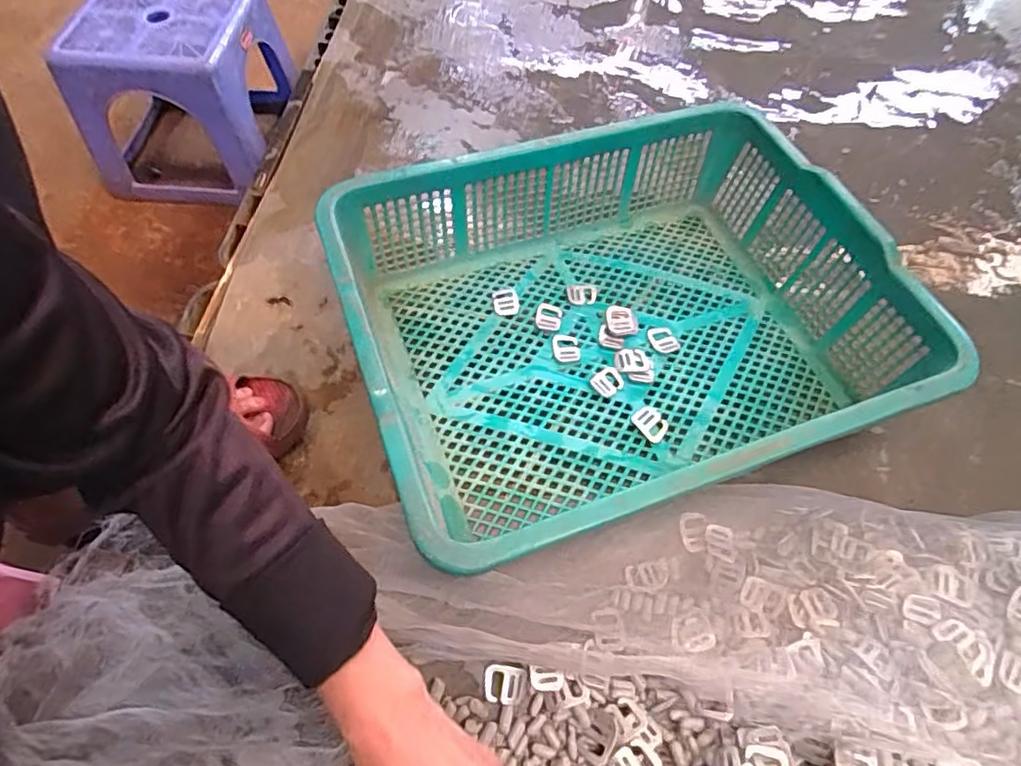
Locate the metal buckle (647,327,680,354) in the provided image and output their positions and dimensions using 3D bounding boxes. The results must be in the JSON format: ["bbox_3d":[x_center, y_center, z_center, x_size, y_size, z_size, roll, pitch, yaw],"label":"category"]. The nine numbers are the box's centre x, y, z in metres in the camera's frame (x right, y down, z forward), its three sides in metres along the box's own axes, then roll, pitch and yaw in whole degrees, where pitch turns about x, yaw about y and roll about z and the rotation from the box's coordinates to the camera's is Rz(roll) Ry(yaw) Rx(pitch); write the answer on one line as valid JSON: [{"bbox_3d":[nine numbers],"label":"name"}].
[{"bbox_3d":[0.155,-0.044,0.598,0.027,0.005,0.033,-19,61,-13],"label":"metal buckle"}]

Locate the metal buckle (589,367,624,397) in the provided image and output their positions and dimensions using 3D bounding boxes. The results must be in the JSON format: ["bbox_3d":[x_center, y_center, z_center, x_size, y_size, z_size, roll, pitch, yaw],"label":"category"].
[{"bbox_3d":[0.094,-0.002,0.568,0.028,0.005,0.026,-33,65,-20],"label":"metal buckle"}]

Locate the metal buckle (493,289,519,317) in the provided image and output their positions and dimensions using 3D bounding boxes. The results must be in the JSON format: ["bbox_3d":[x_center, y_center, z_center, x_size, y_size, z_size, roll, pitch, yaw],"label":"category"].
[{"bbox_3d":[-0.005,-0.085,0.608,0.026,0.005,0.036,-8,59,-6],"label":"metal buckle"}]

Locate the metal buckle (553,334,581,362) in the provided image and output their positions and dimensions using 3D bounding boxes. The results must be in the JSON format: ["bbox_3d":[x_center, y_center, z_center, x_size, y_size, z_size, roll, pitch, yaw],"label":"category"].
[{"bbox_3d":[0.056,-0.035,0.585,0.025,0.004,0.031,-3,59,-4],"label":"metal buckle"}]

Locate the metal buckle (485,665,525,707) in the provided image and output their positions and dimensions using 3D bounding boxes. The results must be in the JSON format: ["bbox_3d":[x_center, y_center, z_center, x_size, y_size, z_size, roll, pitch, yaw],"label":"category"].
[{"bbox_3d":[-0.005,0.220,0.427,0.029,0.004,0.027,10,80,-10],"label":"metal buckle"}]

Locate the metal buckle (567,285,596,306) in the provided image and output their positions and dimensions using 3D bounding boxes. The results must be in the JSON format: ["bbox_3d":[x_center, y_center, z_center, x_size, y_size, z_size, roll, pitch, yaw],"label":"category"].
[{"bbox_3d":[0.076,-0.094,0.621,0.031,0.005,0.027,0,59,-2],"label":"metal buckle"}]

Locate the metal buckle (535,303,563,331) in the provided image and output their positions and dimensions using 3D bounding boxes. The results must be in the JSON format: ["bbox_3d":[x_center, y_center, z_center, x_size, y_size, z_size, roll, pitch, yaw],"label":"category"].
[{"bbox_3d":[0.039,-0.067,0.599,0.026,0.004,0.032,8,59,3],"label":"metal buckle"}]

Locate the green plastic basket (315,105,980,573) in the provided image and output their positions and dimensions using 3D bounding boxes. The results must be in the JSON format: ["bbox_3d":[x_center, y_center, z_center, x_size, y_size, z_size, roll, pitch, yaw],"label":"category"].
[{"bbox_3d":[0.102,-0.062,0.541,0.474,0.134,0.363,-17,61,-12],"label":"green plastic basket"}]

